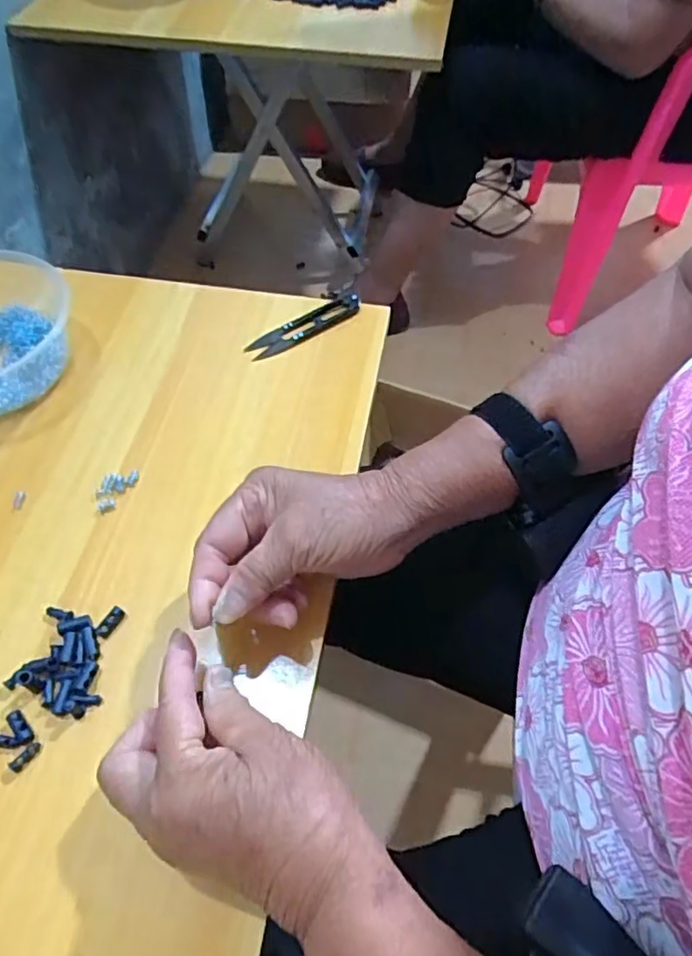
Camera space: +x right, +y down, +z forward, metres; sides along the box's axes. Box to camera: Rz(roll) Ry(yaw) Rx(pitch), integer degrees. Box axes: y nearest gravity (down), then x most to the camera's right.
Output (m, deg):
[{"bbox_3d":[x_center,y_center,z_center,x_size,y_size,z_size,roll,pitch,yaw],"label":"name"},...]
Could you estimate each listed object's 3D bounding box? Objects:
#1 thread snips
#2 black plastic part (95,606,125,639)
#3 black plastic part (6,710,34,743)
[{"bbox_3d":[-0.033,-0.124,0.505,0.102,0.011,0.021,-26,59,-17],"label":"thread snips"},{"bbox_3d":[-0.141,0.086,0.371,0.008,0.004,0.020,21,58,14],"label":"black plastic part"},{"bbox_3d":[-0.177,0.135,0.335,0.007,0.005,0.021,-38,63,-22],"label":"black plastic part"}]

